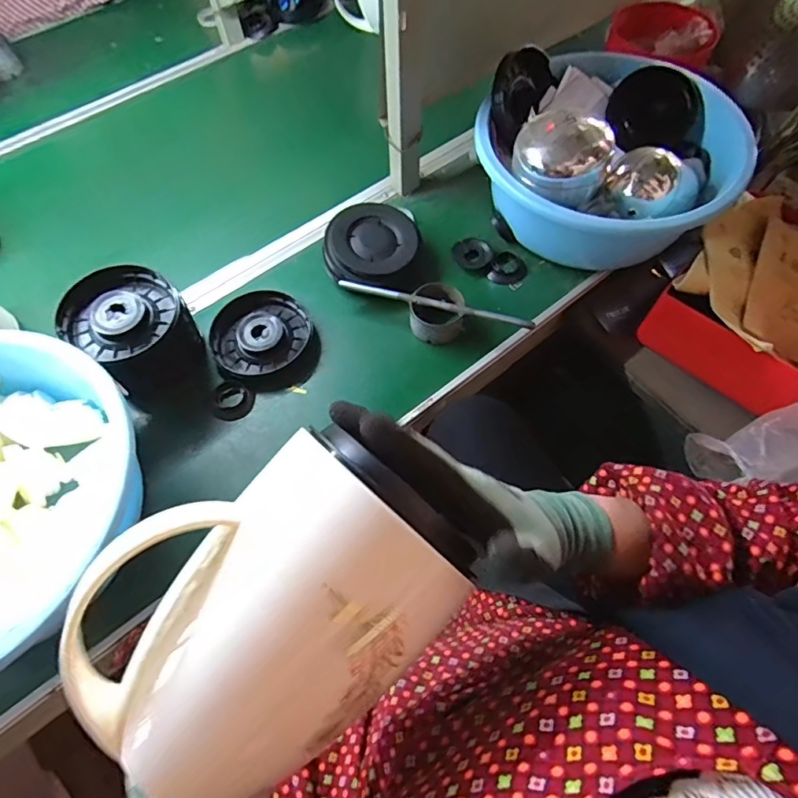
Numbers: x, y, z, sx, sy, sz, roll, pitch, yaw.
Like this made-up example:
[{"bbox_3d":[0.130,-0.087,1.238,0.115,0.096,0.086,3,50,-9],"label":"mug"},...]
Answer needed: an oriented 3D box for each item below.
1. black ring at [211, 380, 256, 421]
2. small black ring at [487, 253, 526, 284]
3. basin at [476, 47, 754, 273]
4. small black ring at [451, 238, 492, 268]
[{"bbox_3d":[-0.227,0.000,0.684,0.055,0.013,0.055,0,63,0],"label":"black ring"},{"bbox_3d":[0.176,-0.208,0.800,0.058,0.014,0.061,0,63,0],"label":"small black ring"},{"bbox_3d":[0.325,-0.391,0.760,0.373,0.159,0.395,0,63,0],"label":"basin"},{"bbox_3d":[0.117,-0.233,0.799,0.062,0.011,0.054,11,64,5],"label":"small black ring"}]

